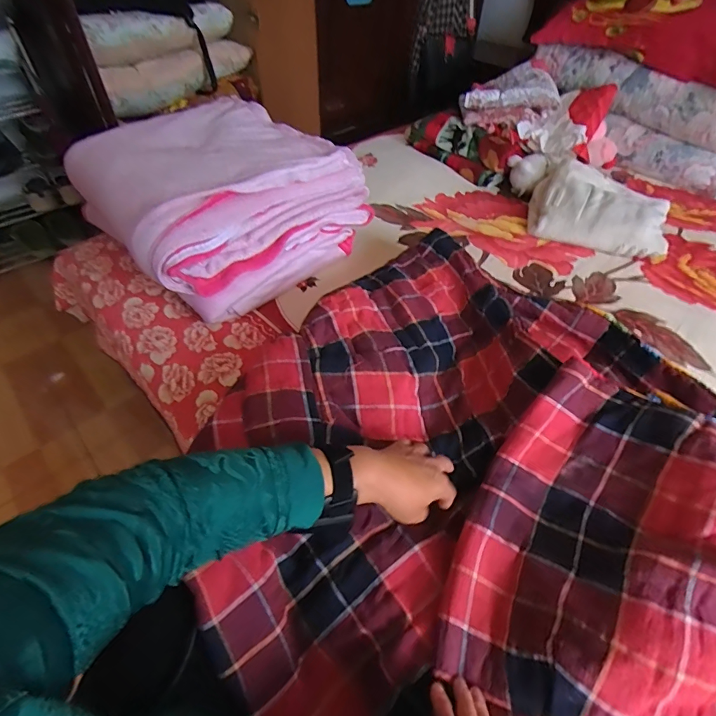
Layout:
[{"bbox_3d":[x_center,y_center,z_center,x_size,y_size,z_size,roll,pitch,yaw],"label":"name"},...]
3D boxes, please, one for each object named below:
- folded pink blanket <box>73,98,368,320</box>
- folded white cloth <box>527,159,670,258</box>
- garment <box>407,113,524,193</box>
[{"bbox_3d":[-0.298,-0.336,0.909,0.447,0.241,0.476,-36,60,-27],"label":"folded pink blanket"},{"bbox_3d":[0.605,-0.378,1.064,0.308,0.090,0.233,17,52,11],"label":"folded white cloth"},{"bbox_3d":[0.305,-0.650,1.292,0.134,0.097,0.367,-36,60,-27],"label":"garment"}]

